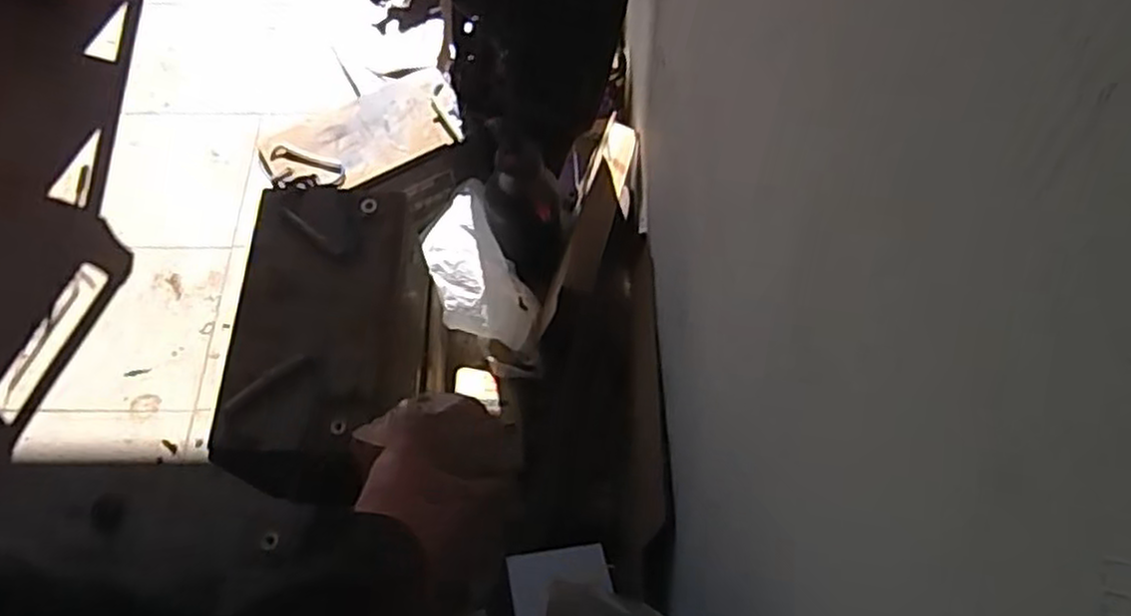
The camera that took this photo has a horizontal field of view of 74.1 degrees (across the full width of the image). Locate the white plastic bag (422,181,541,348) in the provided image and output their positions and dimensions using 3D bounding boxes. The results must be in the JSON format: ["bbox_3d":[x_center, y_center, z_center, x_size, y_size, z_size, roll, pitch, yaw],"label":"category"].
[{"bbox_3d":[-0.146,-0.060,1.199,0.141,0.104,0.269,-25,65,-12],"label":"white plastic bag"}]

